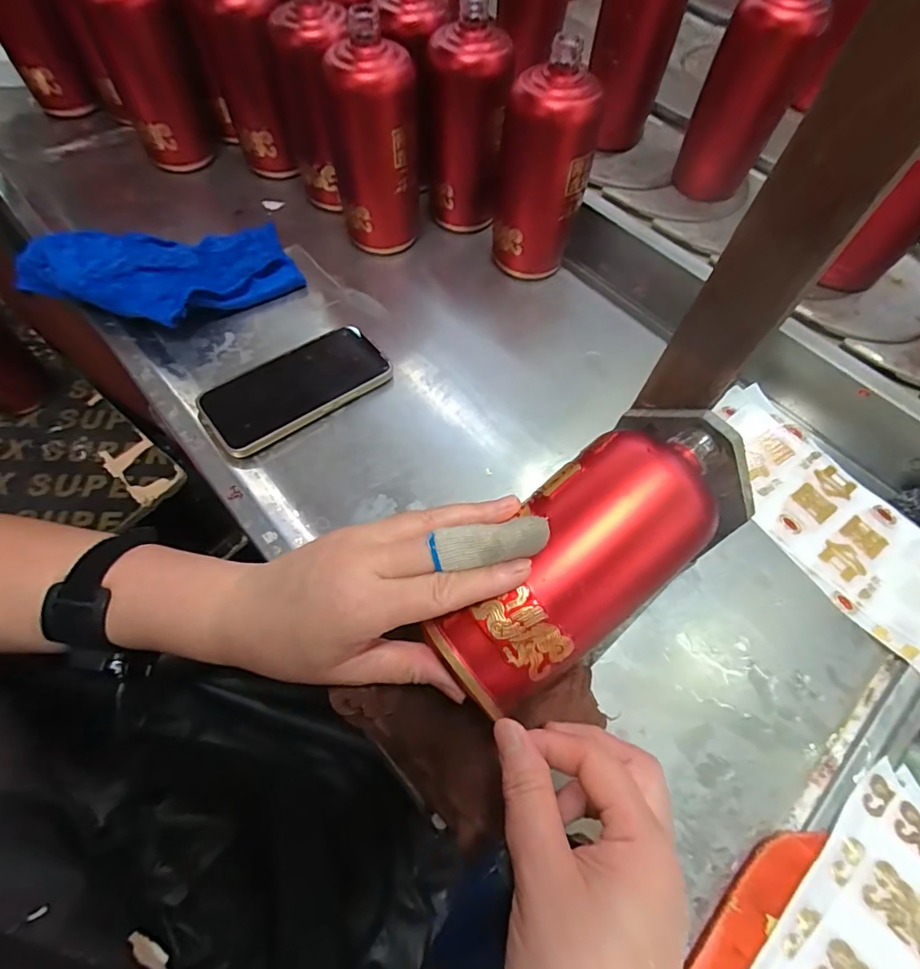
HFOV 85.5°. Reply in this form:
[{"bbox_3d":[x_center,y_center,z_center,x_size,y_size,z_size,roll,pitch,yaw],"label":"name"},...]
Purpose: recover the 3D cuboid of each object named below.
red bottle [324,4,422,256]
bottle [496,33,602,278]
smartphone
[{"bbox_3d":[-0.079,-0.313,0.471,0.081,0.175,0.062,-9,64,-6],"label":"red bottle"},{"bbox_3d":[0.075,-0.282,0.466,0.081,0.176,0.061,13,64,5],"label":"bottle"},{"bbox_3d":[-0.142,-0.085,0.432,0.158,0.016,0.077,-34,64,-21],"label":"smartphone"}]

